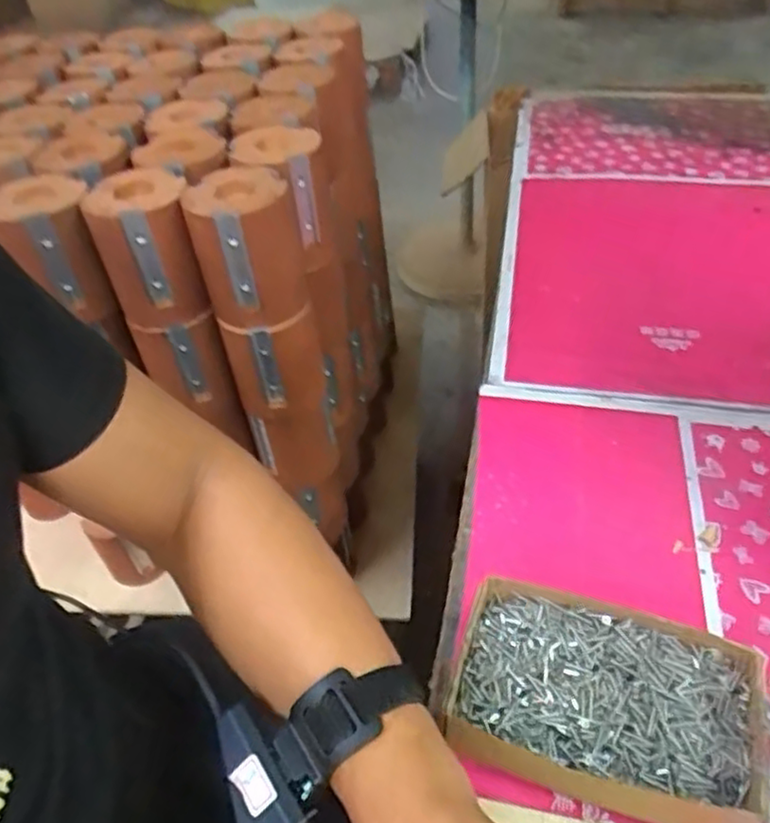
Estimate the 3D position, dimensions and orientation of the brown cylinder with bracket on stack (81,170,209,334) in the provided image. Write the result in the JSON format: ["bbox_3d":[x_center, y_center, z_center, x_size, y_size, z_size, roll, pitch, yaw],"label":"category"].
[{"bbox_3d":[-0.187,-0.129,0.533,0.071,0.099,0.069,-12,45,-6],"label":"brown cylinder with bracket on stack"}]

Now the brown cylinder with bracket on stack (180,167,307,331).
[{"bbox_3d":[-0.107,-0.128,0.527,0.081,0.101,0.072,-12,45,-6],"label":"brown cylinder with bracket on stack"}]

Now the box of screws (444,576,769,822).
[{"bbox_3d":[0.132,0.182,0.409,0.173,0.052,0.114,10,47,16],"label":"box of screws"}]

